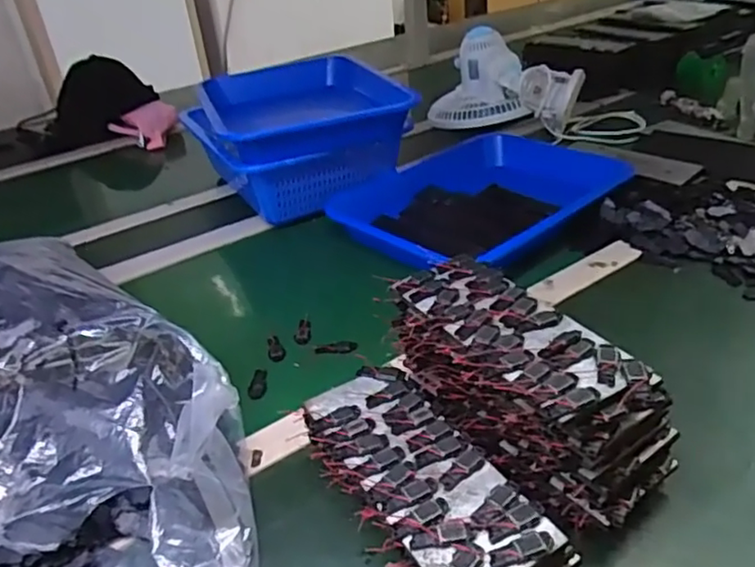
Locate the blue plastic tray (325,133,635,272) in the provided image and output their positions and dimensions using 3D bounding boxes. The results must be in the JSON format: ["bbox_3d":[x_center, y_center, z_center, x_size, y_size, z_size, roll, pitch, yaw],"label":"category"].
[{"bbox_3d":[0.149,-0.125,0.851,0.285,0.052,0.358,22,41,36],"label":"blue plastic tray"}]

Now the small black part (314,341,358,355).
[{"bbox_3d":[-0.040,0.062,0.613,0.040,0.011,0.011,-6,31,2],"label":"small black part"}]

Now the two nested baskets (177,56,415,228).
[{"bbox_3d":[-0.118,-0.222,0.938,0.278,0.129,0.345,-18,34,-19],"label":"two nested baskets"}]

